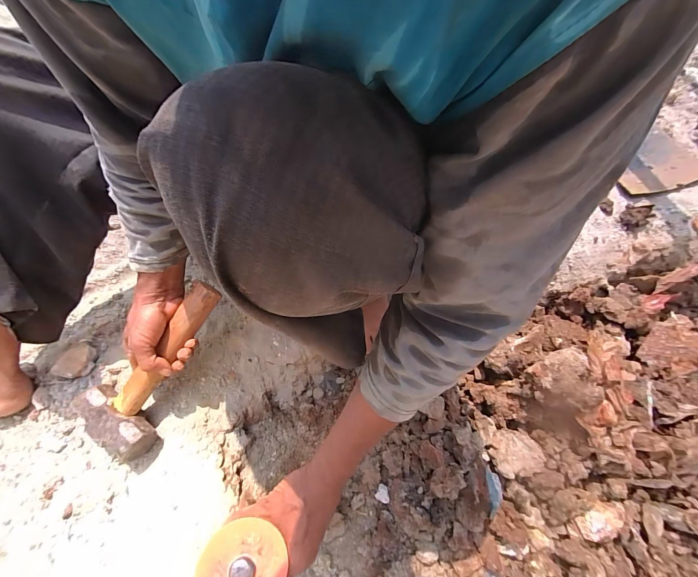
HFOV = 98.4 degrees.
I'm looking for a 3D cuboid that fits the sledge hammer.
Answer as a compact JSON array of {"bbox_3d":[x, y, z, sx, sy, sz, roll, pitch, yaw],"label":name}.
[{"bbox_3d":[-0.265,0.099,0.420,0.100,0.052,0.243,29,84,16],"label":"sledge hammer"}]

